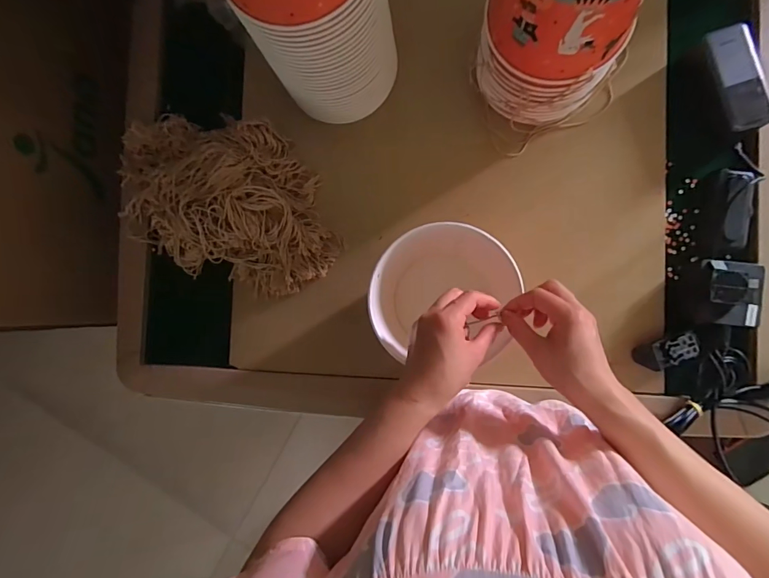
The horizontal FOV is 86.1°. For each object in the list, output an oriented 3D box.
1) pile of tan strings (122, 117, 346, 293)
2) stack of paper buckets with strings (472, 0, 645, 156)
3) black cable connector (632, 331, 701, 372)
[{"bbox_3d":[-0.230,-0.125,0.571,0.332,0.080,0.210,15,89,7],"label":"pile of tan strings"},{"bbox_3d":[0.201,-0.297,0.452,0.168,0.231,0.150,-26,85,4],"label":"stack of paper buckets with strings"},{"bbox_3d":[0.356,0.077,0.523,0.069,0.041,0.032,-20,85,5],"label":"black cable connector"}]

